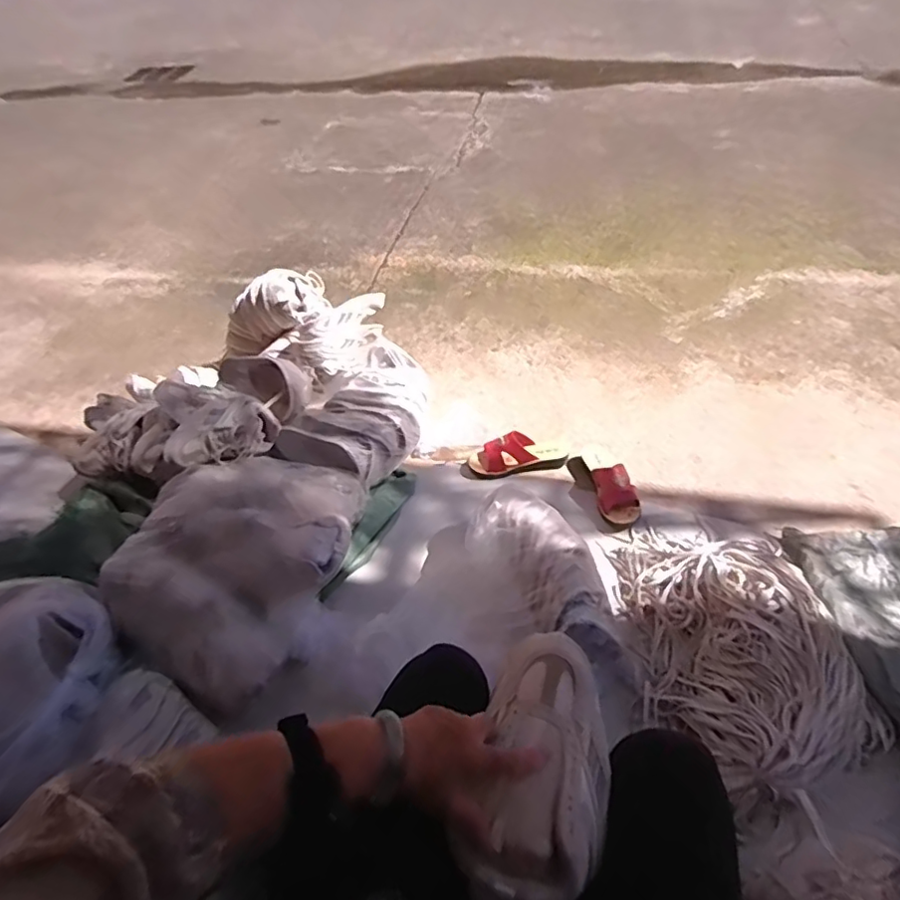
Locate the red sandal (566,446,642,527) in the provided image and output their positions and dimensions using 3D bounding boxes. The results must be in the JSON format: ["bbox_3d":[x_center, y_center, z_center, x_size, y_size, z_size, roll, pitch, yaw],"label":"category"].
[{"bbox_3d":[0.341,0.069,1.286,0.085,0.075,0.225,-17,46,-15],"label":"red sandal"}]

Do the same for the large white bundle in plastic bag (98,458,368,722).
[{"bbox_3d":[-0.370,0.176,1.078,0.360,0.153,0.467,22,49,23],"label":"large white bundle in plastic bag"}]

